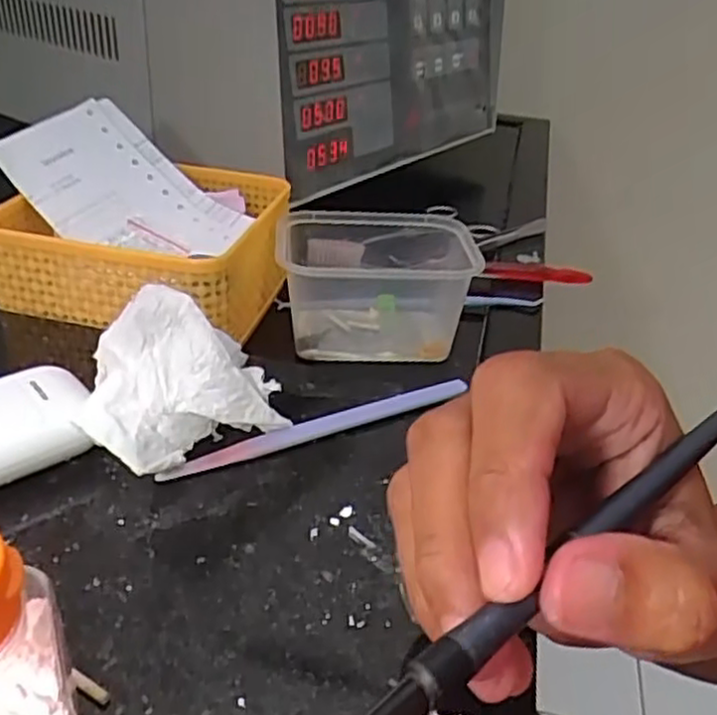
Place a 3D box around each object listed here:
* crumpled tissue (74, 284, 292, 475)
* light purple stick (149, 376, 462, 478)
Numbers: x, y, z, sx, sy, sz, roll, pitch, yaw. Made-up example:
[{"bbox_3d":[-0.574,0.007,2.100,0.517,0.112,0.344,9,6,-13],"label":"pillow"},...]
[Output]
[{"bbox_3d":[-0.069,0.010,0.273,0.071,0.055,0.047,-18,39,-33],"label":"crumpled tissue"},{"bbox_3d":[-0.014,0.028,0.298,0.137,0.006,0.008,-12,36,-26],"label":"light purple stick"}]

